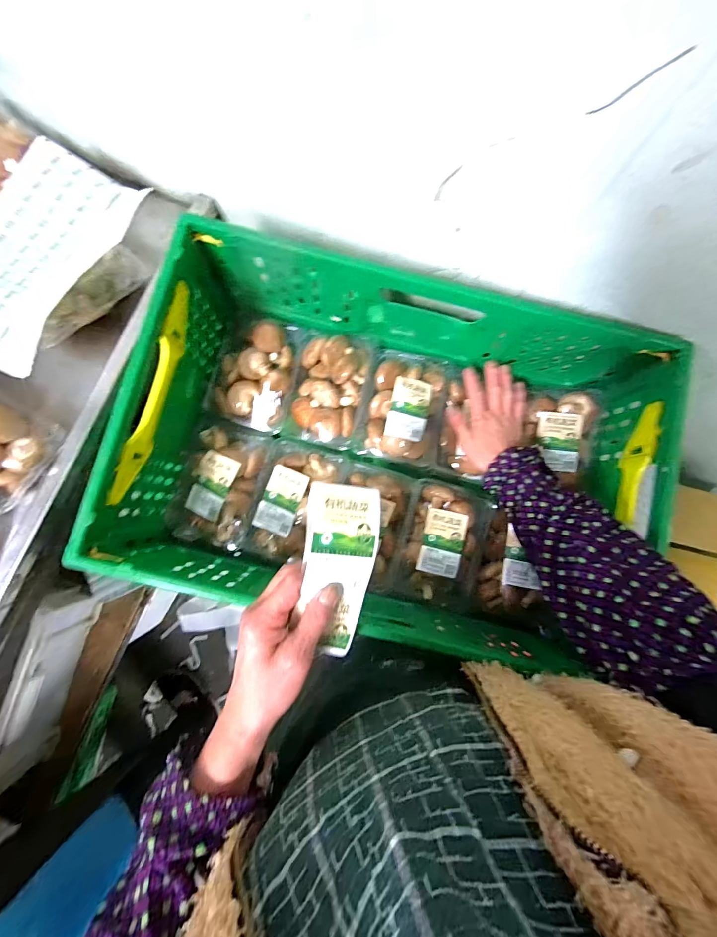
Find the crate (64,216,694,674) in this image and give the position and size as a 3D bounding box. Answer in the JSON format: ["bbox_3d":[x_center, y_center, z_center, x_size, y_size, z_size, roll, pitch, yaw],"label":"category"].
[{"bbox_3d":[0.040,-0.021,0.472,0.597,0.188,0.402,14,84,1],"label":"crate"}]

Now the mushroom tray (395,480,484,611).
[{"bbox_3d":[0.123,0.110,0.532,0.119,0.056,0.177,11,83,1],"label":"mushroom tray"}]

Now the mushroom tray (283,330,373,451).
[{"bbox_3d":[-0.047,-0.121,0.550,0.114,0.048,0.175,11,83,1],"label":"mushroom tray"}]

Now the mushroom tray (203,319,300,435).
[{"bbox_3d":[-0.159,-0.147,0.556,0.122,0.053,0.165,12,84,1],"label":"mushroom tray"}]

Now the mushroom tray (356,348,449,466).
[{"bbox_3d":[0.070,-0.097,0.553,0.124,0.045,0.171,8,83,1],"label":"mushroom tray"}]

